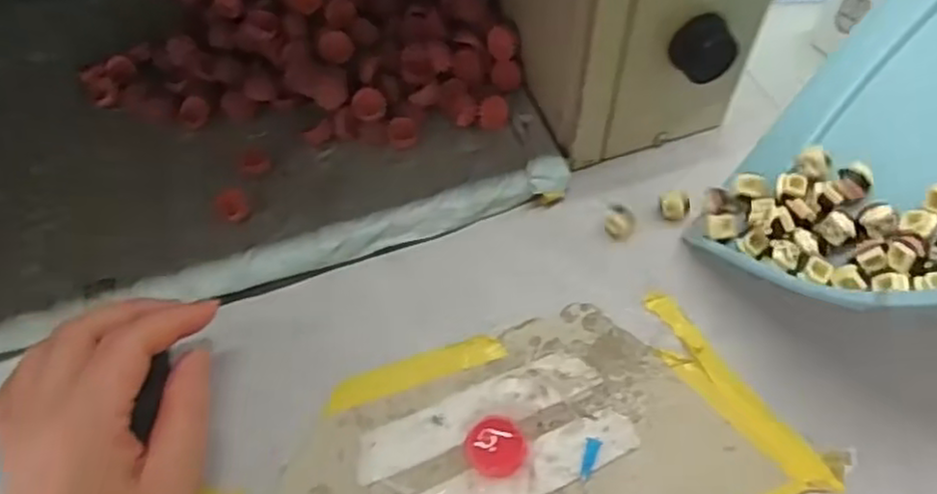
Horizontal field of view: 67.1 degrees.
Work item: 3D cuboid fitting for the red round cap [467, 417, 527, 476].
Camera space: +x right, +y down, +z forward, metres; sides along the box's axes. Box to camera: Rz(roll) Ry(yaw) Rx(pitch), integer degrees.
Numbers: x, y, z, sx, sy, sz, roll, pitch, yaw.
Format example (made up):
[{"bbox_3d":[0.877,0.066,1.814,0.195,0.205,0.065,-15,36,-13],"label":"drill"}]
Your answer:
[{"bbox_3d":[0.013,0.090,0.321,0.026,0.006,0.026,-1,56,2],"label":"red round cap"}]

